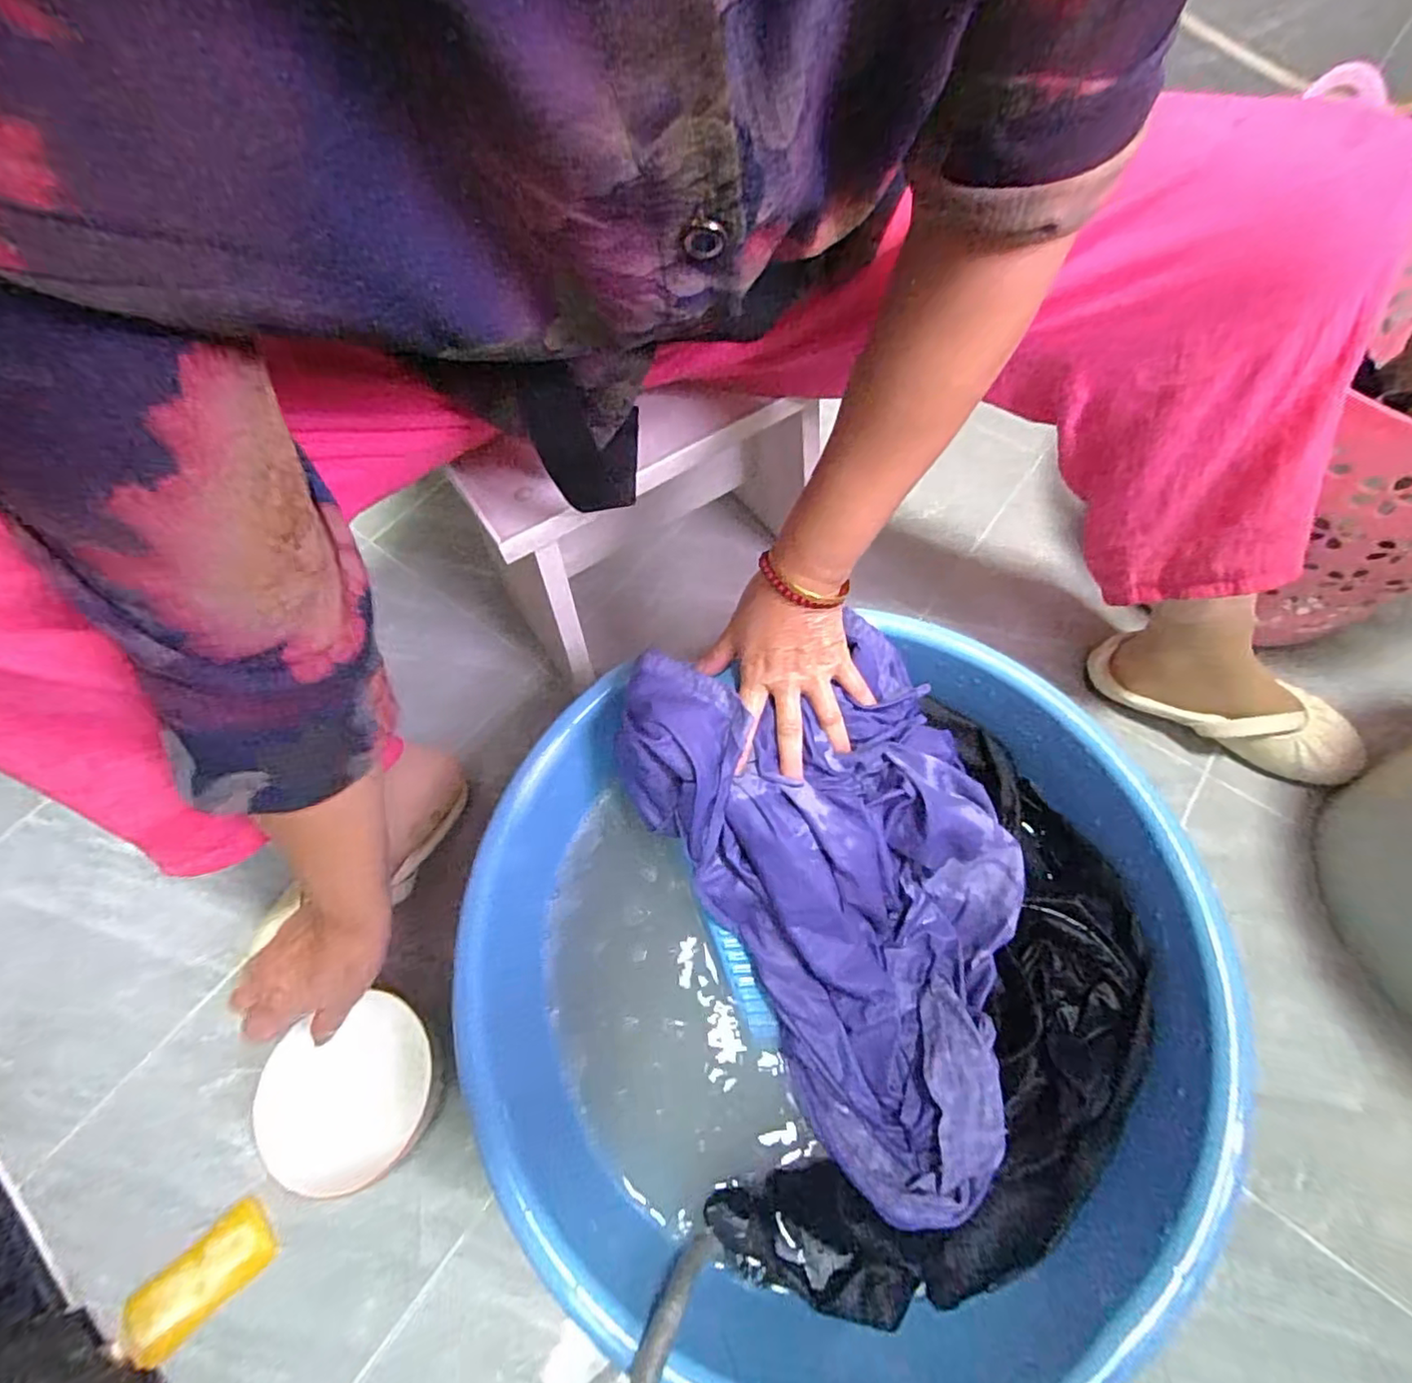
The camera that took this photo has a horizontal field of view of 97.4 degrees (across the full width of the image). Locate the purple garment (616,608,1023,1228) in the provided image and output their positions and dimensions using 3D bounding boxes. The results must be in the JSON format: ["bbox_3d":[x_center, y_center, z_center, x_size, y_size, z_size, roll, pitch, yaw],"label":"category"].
[{"bbox_3d":[0.100,0.136,0.433,0.224,0.130,0.363,-21,64,-9],"label":"purple garment"}]

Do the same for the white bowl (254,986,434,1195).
[{"bbox_3d":[-0.279,0.317,0.483,0.115,0.029,0.116,-5,55,-44],"label":"white bowl"}]

